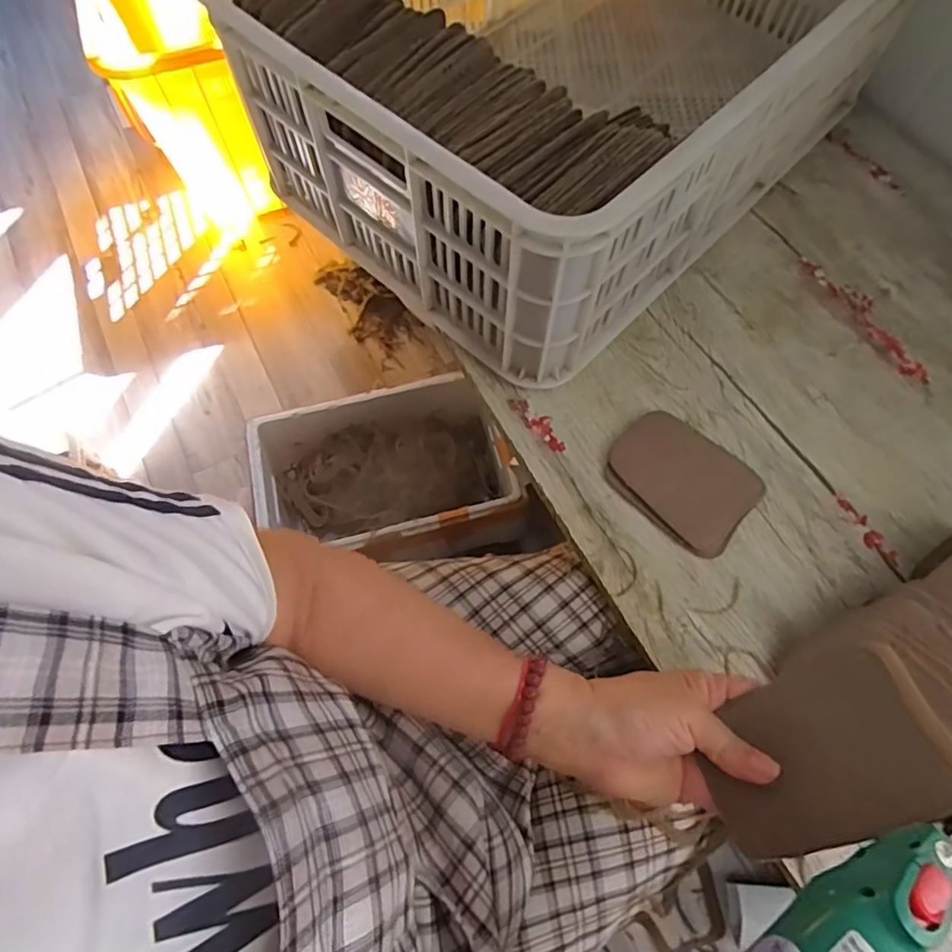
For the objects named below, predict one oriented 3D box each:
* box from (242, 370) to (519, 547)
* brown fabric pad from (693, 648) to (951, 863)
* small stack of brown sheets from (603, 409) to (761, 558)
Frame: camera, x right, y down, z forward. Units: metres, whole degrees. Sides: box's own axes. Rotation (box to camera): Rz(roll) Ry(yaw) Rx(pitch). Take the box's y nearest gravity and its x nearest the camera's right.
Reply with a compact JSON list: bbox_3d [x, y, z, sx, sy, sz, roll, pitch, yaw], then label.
[{"bbox_3d":[-0.146,-0.002,0.982,0.368,0.168,0.252,-12,65,-4],"label":"box"},{"bbox_3d":[0.183,0.153,0.329,0.112,0.007,0.086,-36,35,24],"label":"brown fabric pad"},{"bbox_3d":[0.171,0.002,0.505,0.118,0.016,0.086,41,71,17],"label":"small stack of brown sheets"}]

